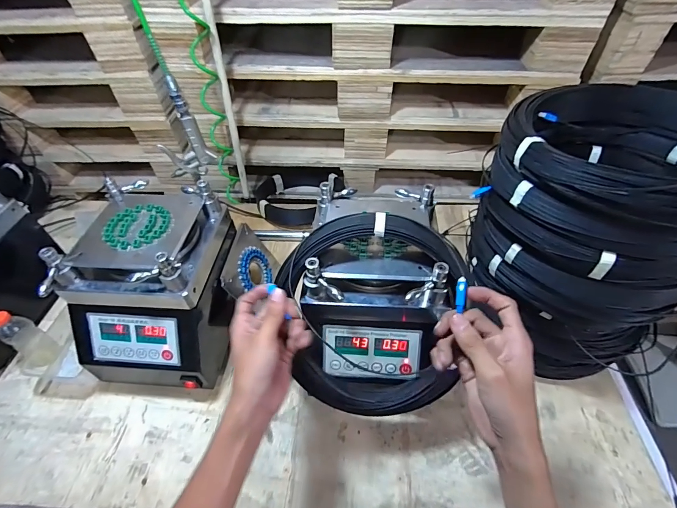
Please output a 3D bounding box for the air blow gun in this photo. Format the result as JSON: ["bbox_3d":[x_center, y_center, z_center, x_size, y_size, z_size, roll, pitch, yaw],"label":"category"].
[{"bbox_3d":[-0.286,-0.218,0.616,0.089,0.170,0.047,-22,52,-16],"label":"air blow gun"}]

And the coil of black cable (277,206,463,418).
[{"bbox_3d":[0.035,0.089,0.499,0.258,0.285,0.043,1,15,11],"label":"coil of black cable"}]

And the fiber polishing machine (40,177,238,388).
[{"bbox_3d":[-0.329,0.064,0.645,0.218,0.287,0.273,5,49,7],"label":"fiber polishing machine"}]

